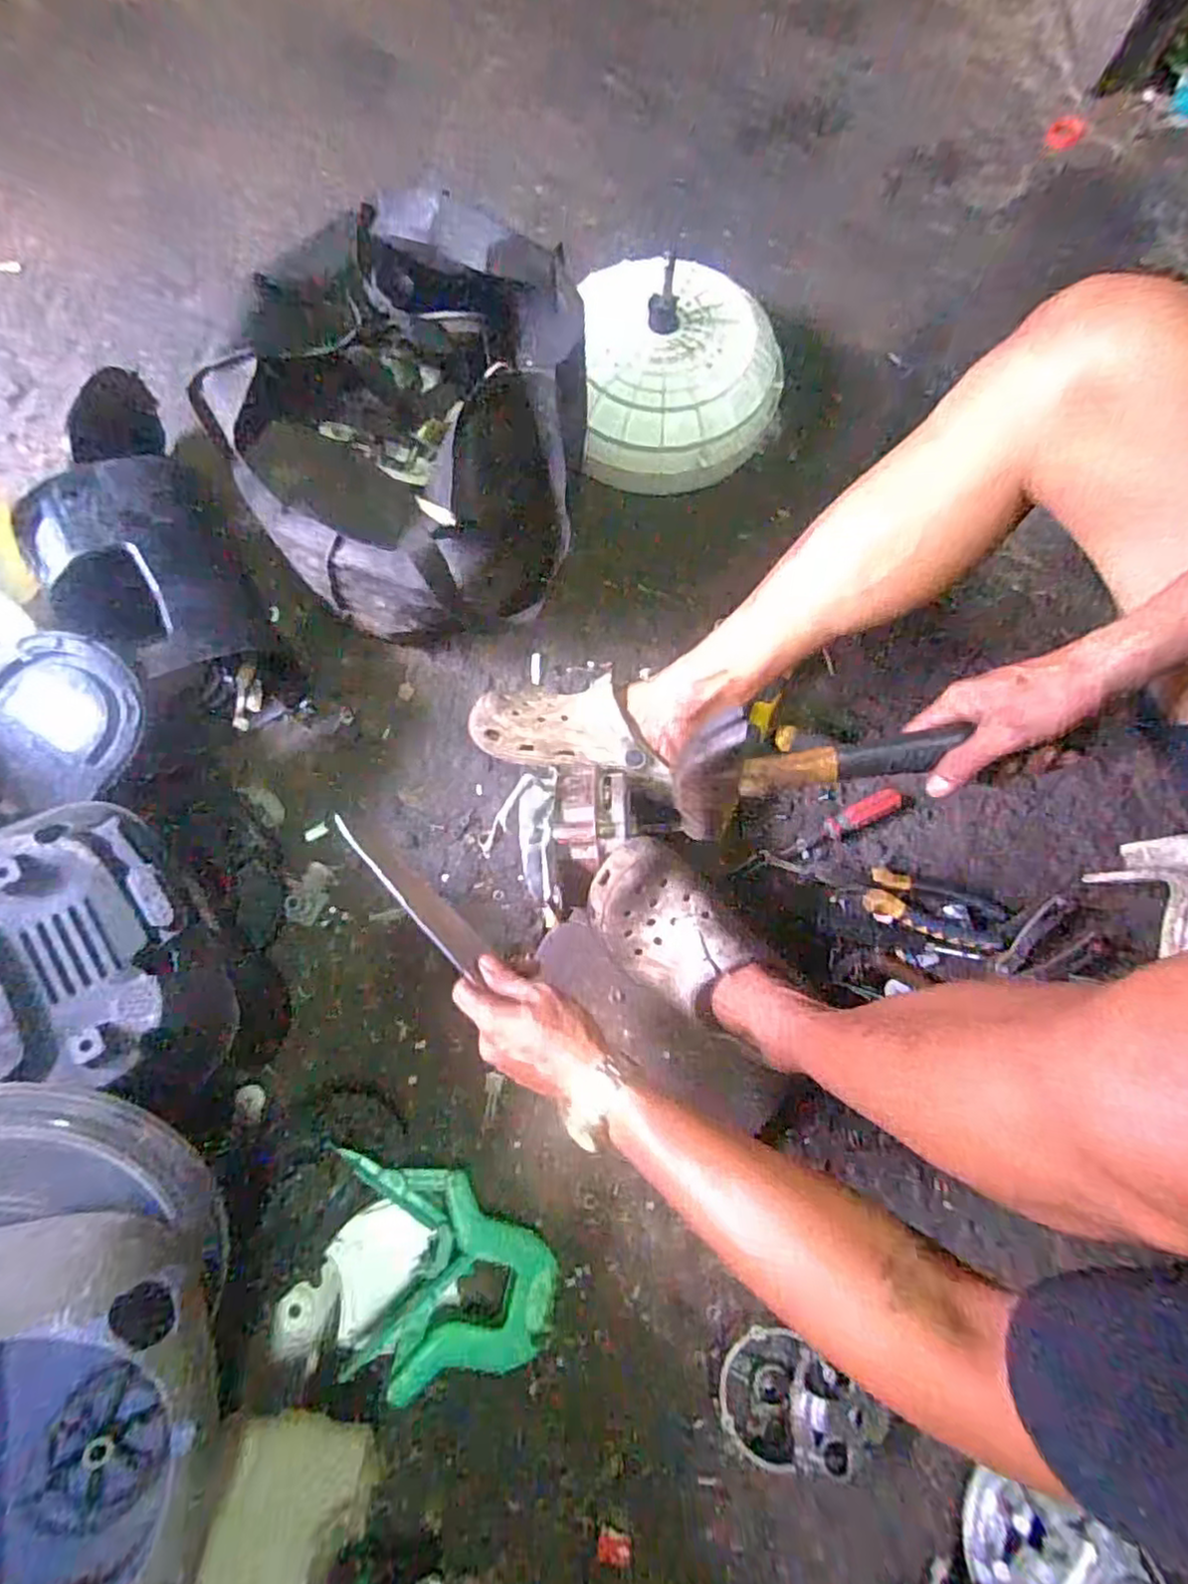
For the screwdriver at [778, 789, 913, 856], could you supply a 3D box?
[{"bbox_3d":[0.264,0.030,0.719,0.142,0.020,0.028,-21,74,-7],"label":"screwdriver"}]

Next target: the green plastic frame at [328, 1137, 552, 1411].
[{"bbox_3d":[-0.127,0.390,0.577,0.182,0.060,0.173,-4,73,-2],"label":"green plastic frame"}]

